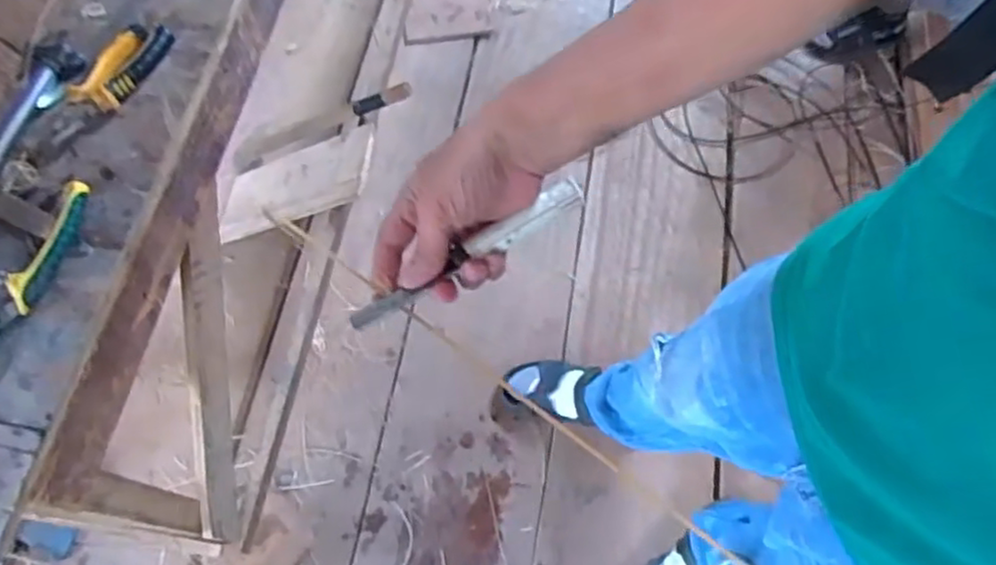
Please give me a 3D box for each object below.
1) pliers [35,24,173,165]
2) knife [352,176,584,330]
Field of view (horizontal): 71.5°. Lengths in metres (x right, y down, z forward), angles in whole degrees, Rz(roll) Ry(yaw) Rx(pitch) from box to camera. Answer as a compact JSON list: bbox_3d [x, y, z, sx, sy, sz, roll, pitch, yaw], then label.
[{"bbox_3d":[-0.390,-0.192,0.675,0.053,0.029,0.172,33,66,16],"label":"pliers"},{"bbox_3d":[-0.021,-0.020,0.489,0.185,0.011,0.019,-31,72,-6],"label":"knife"}]

